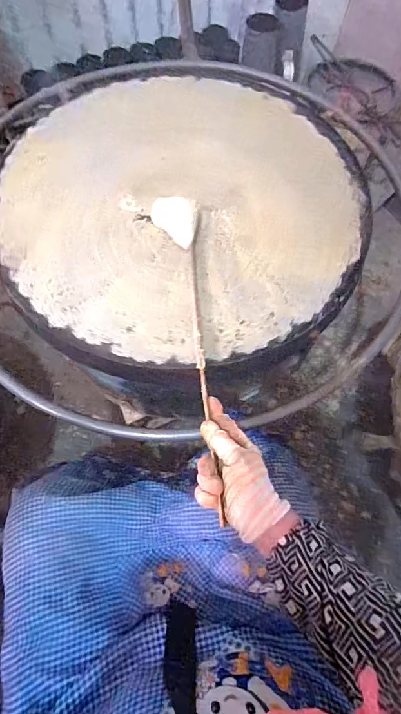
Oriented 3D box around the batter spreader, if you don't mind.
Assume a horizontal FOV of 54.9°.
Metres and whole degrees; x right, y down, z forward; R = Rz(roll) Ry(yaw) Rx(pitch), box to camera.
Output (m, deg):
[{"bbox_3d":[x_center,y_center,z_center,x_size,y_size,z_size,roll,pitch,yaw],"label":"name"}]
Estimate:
[{"bbox_3d":[-0.018,-0.028,0.534,0.062,0.038,0.475,-6,68,-3],"label":"batter spreader"}]

